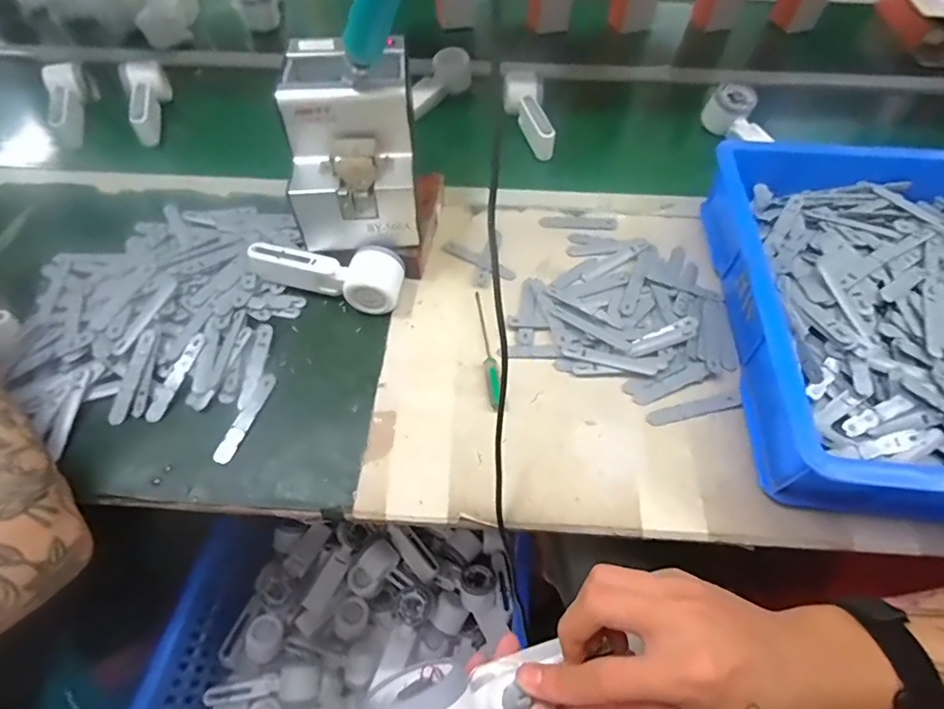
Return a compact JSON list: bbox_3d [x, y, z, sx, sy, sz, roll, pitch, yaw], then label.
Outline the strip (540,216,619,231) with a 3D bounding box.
[{"bbox_3d":[0.136,-0.168,0.639,0.096,0.004,0.021,3,56,2],"label":"strip"}]

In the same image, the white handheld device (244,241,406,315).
[{"bbox_3d":[-0.156,-0.092,0.558,0.168,0.051,0.060,14,57,9],"label":"white handheld device"}]

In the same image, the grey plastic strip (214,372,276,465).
[{"bbox_3d":[-0.218,0.059,0.484,0.016,0.007,0.095,14,58,9],"label":"grey plastic strip"}]

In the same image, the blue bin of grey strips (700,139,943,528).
[{"bbox_3d":[0.576,-0.032,0.498,0.626,0.090,0.416,5,57,3],"label":"blue bin of grey strips"}]

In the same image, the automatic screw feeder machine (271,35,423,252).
[{"bbox_3d":[-0.124,-0.227,0.527,0.133,0.150,0.167,-3,56,-3],"label":"automatic screw feeder machine"}]

